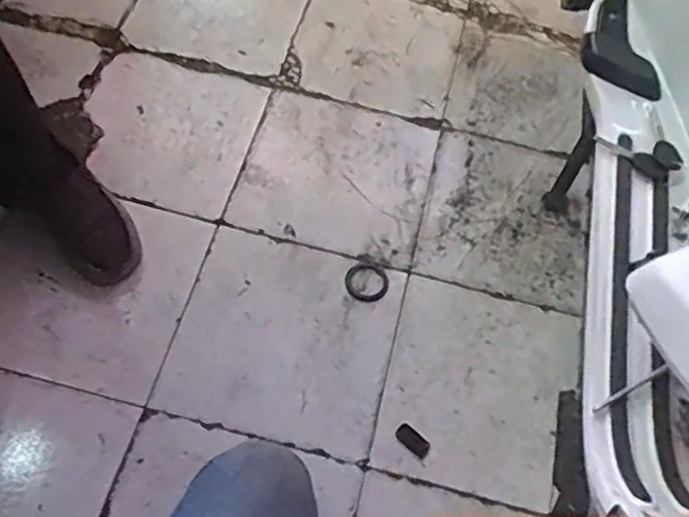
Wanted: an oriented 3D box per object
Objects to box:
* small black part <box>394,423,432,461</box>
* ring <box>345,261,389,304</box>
[{"bbox_3d":[0.092,0.242,0.935,0.049,0.005,0.026,40,63,16],"label":"small black part"},{"bbox_3d":[0.034,0.035,1.050,0.064,0.007,0.065,3,59,-5],"label":"ring"}]

